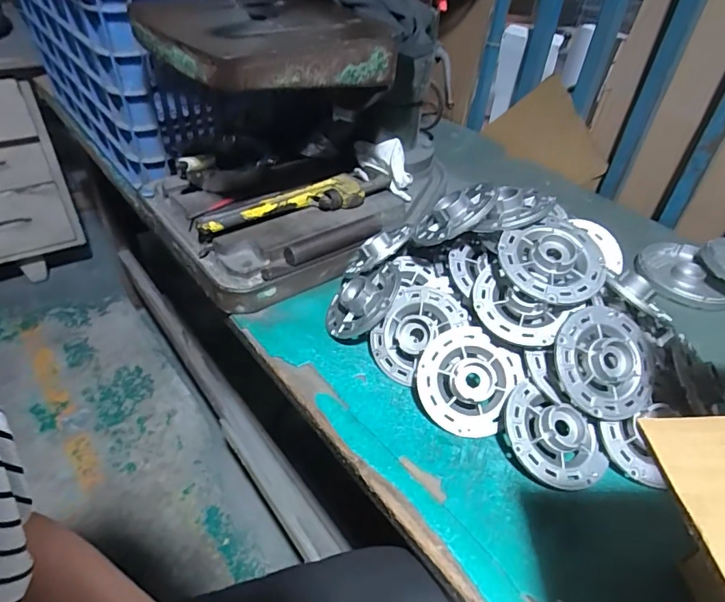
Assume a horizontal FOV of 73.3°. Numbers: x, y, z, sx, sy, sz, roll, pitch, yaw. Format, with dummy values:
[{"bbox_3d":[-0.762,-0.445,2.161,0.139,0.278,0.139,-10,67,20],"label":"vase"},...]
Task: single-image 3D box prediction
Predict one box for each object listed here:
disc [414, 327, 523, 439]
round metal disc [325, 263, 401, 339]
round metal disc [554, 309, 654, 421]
[{"bbox_3d":[0.106,0.083,0.505,0.096,0.020,0.103,0,79,0],"label":"disc"},{"bbox_3d":[-0.004,-0.004,0.590,0.101,0.022,0.095,-29,39,27],"label":"round metal disc"},{"bbox_3d":[0.242,0.059,0.481,0.106,0.029,0.105,3,75,-11],"label":"round metal disc"}]

